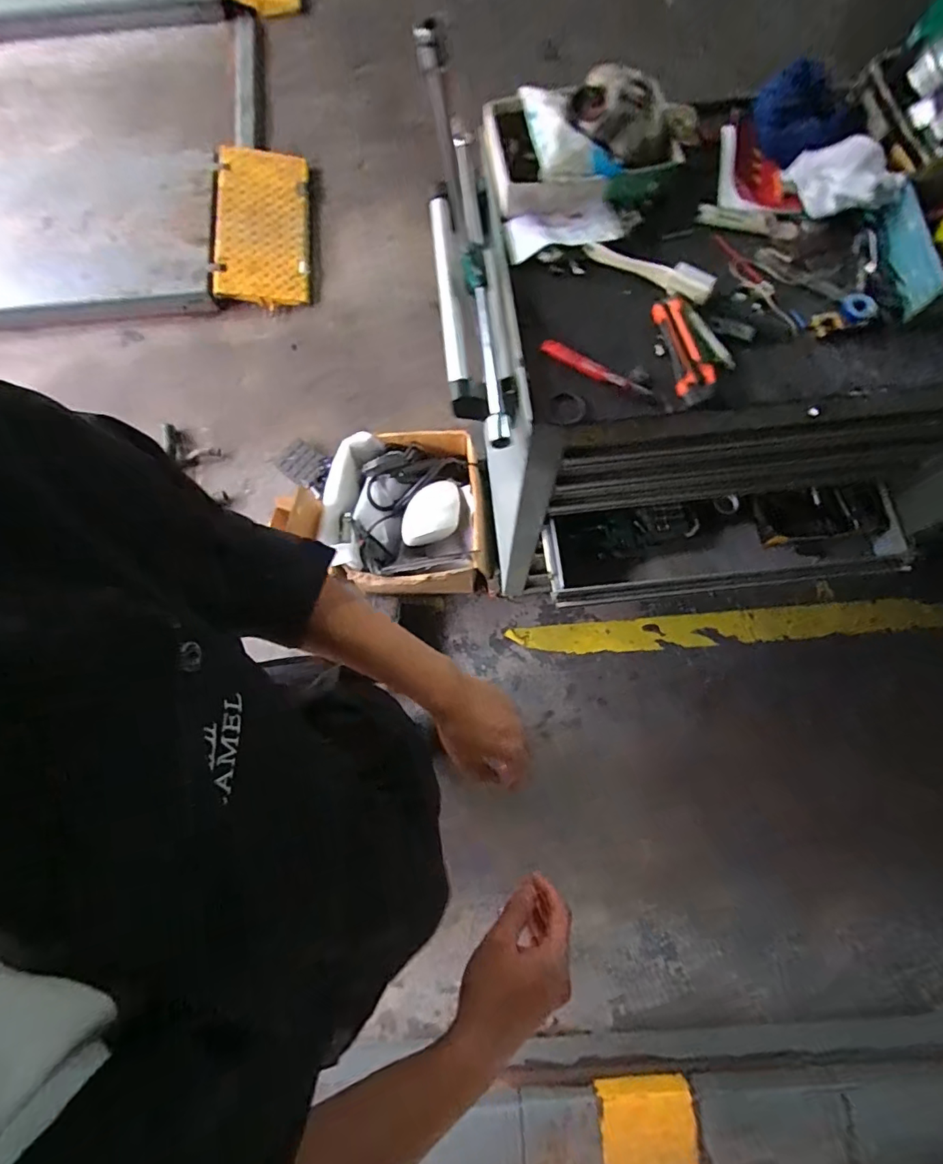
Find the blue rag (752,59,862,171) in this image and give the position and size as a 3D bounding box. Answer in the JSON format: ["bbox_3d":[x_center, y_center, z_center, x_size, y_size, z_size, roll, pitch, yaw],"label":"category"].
[{"bbox_3d":[0.412,-0.587,0.652,0.071,0.062,0.126,-29,77,-7],"label":"blue rag"}]

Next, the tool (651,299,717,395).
[{"bbox_3d":[0.250,-0.283,0.614,0.044,0.010,0.127,-15,73,18],"label":"tool"}]

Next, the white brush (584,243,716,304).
[{"bbox_3d":[0.220,-0.393,0.644,0.163,0.027,0.031,32,78,9],"label":"white brush"}]

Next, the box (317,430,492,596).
[{"bbox_3d":[-0.194,-0.190,1.515,0.440,0.246,0.463,-6,75,-1],"label":"box"}]

